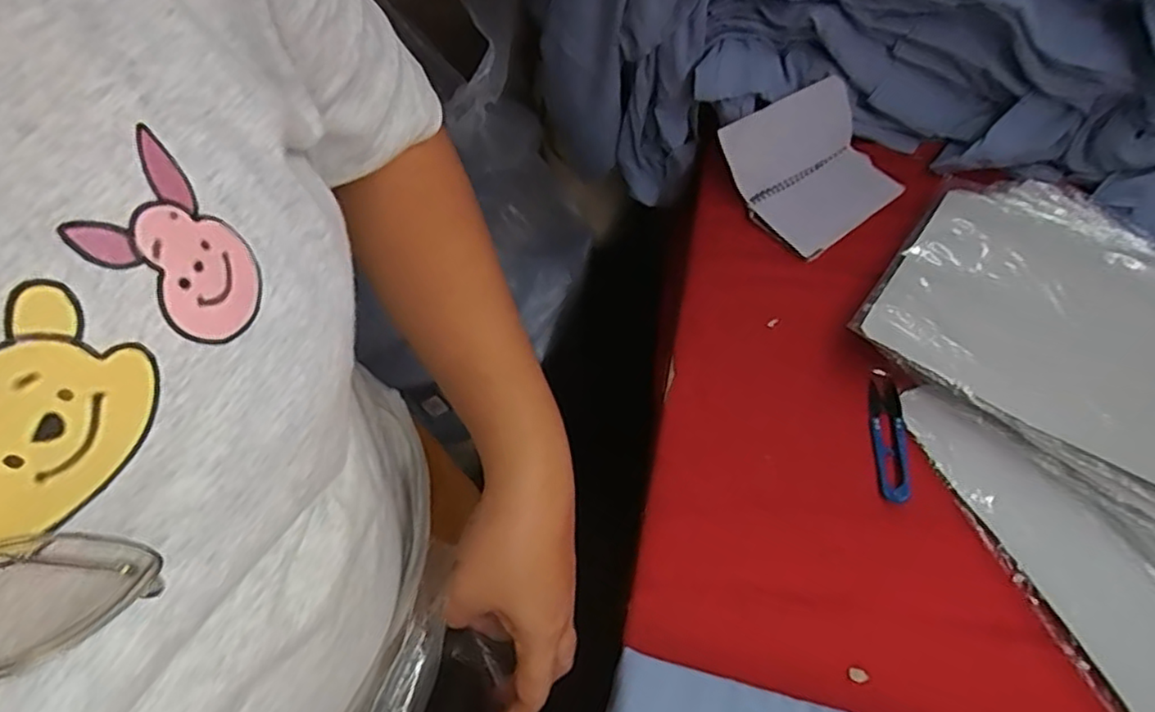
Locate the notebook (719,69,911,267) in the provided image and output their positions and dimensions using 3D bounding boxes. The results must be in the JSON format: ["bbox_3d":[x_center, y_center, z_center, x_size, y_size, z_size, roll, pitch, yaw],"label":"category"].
[{"bbox_3d":[0.230,-0.190,0.625,0.141,0.059,0.137,-31,62,-16],"label":"notebook"}]

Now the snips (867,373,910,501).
[{"bbox_3d":[0.244,0.065,0.505,0.025,0.009,0.102,8,59,7],"label":"snips"}]

